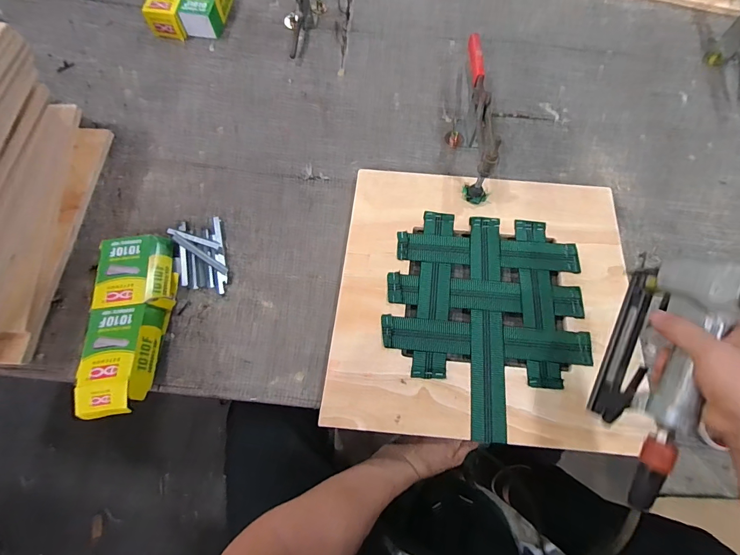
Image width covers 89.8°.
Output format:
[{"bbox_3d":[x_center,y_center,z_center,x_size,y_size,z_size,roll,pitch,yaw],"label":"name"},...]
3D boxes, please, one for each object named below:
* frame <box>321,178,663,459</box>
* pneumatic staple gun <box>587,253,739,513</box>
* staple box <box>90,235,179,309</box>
[{"bbox_3d":[0.162,0.025,0.544,0.405,0.021,0.396,6,70,1],"label":"frame"},{"bbox_3d":[0.310,0.107,0.396,0.050,0.119,0.269,13,101,-13],"label":"pneumatic staple gun"},{"bbox_3d":[-0.352,-0.008,0.558,0.103,0.032,0.119,-10,71,-4],"label":"staple box"}]

